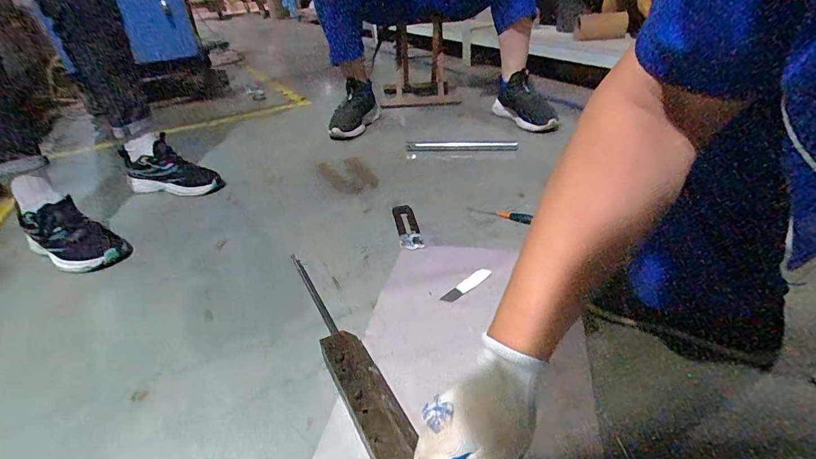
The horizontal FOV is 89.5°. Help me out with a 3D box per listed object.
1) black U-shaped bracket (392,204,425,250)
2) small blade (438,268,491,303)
[{"bbox_3d":[-0.004,-0.012,0.832,0.043,0.006,0.174,-9,32,-6],"label":"black U-shaped bracket"},{"bbox_3d":[0.096,0.090,0.666,0.097,0.004,0.024,-32,45,-27],"label":"small blade"}]

